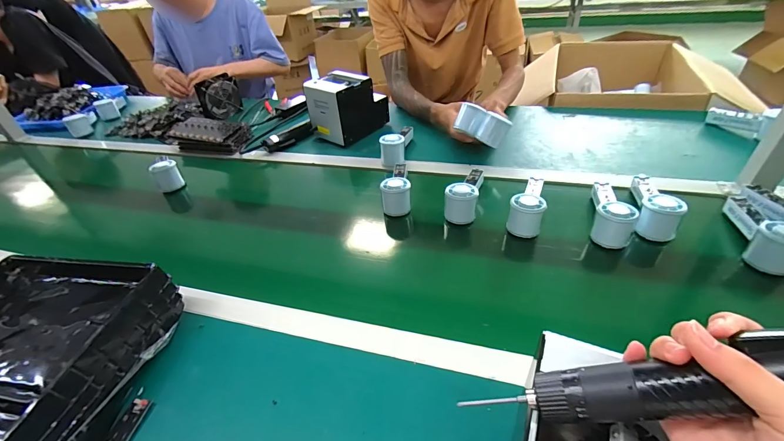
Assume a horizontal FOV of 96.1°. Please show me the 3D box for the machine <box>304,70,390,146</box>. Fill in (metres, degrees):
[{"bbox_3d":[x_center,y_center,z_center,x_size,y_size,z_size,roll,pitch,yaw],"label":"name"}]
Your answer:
[{"bbox_3d":[-0.116,-0.310,0.943,0.126,0.137,0.181,27,50,34],"label":"machine"}]

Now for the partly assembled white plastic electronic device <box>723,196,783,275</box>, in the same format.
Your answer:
[{"bbox_3d":[0.573,0.012,0.543,0.061,0.057,0.140,9,42,18],"label":"partly assembled white plastic electronic device"}]

